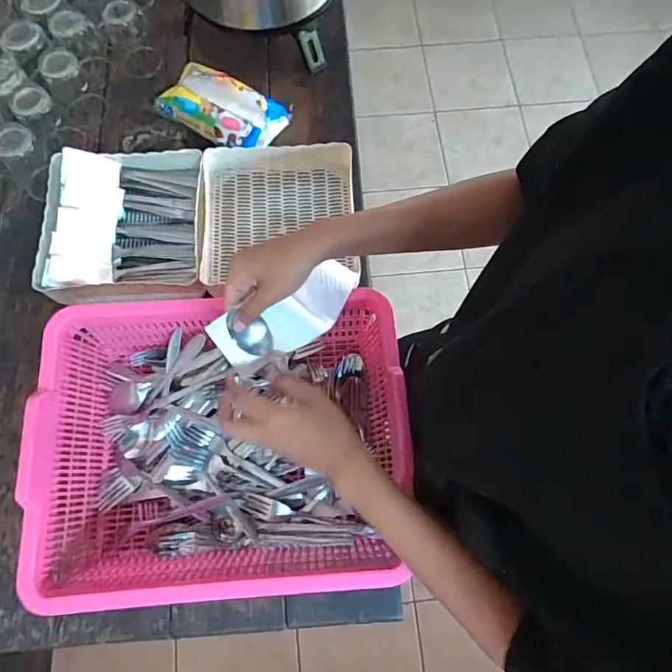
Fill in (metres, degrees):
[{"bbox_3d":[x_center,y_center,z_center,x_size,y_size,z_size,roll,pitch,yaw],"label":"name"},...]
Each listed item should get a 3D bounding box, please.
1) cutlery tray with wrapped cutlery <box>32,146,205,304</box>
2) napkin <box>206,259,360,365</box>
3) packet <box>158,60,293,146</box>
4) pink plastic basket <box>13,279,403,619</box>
[{"bbox_3d":[-0.294,-0.155,0.660,0.210,0.063,0.212,-3,73,-2],"label":"cutlery tray with wrapped cutlery"},{"bbox_3d":[-0.043,-0.024,0.507,0.179,0.035,0.066,-34,76,-28],"label":"napkin"},{"bbox_3d":[-0.175,-0.358,0.727,0.184,0.052,0.114,33,75,8],"label":"packet"},{"bbox_3d":[-0.124,0.121,0.545,0.389,0.126,0.306,-3,73,-2],"label":"pink plastic basket"}]

